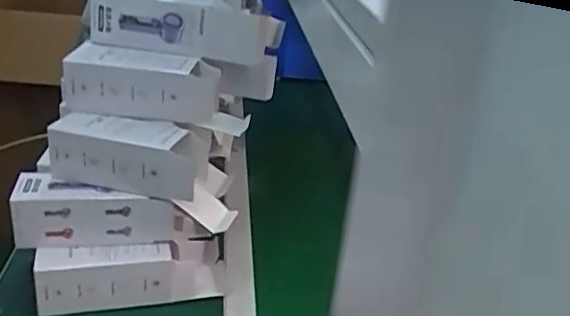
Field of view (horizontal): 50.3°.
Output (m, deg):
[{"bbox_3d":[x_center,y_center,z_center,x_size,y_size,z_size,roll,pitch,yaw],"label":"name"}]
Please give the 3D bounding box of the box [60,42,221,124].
[{"bbox_3d":[-0.187,-0.098,0.800,0.194,0.072,0.101,13,25,13],"label":"box"}]

